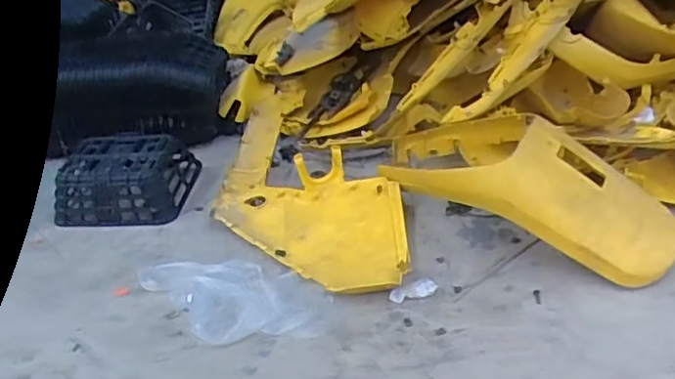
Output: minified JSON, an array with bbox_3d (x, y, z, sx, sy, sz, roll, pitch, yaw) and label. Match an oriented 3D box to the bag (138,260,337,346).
[{"bbox_3d":[-0.206,0.206,1.114,0.400,0.017,0.190,-2,35,8],"label":"bag"}]

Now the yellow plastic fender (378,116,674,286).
[{"bbox_3d":[0.375,-0.014,1.167,0.561,0.185,0.264,21,43,35],"label":"yellow plastic fender"}]

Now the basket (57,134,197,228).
[{"bbox_3d":[-0.520,-0.034,1.430,0.302,0.112,0.233,-1,35,9],"label":"basket"}]

